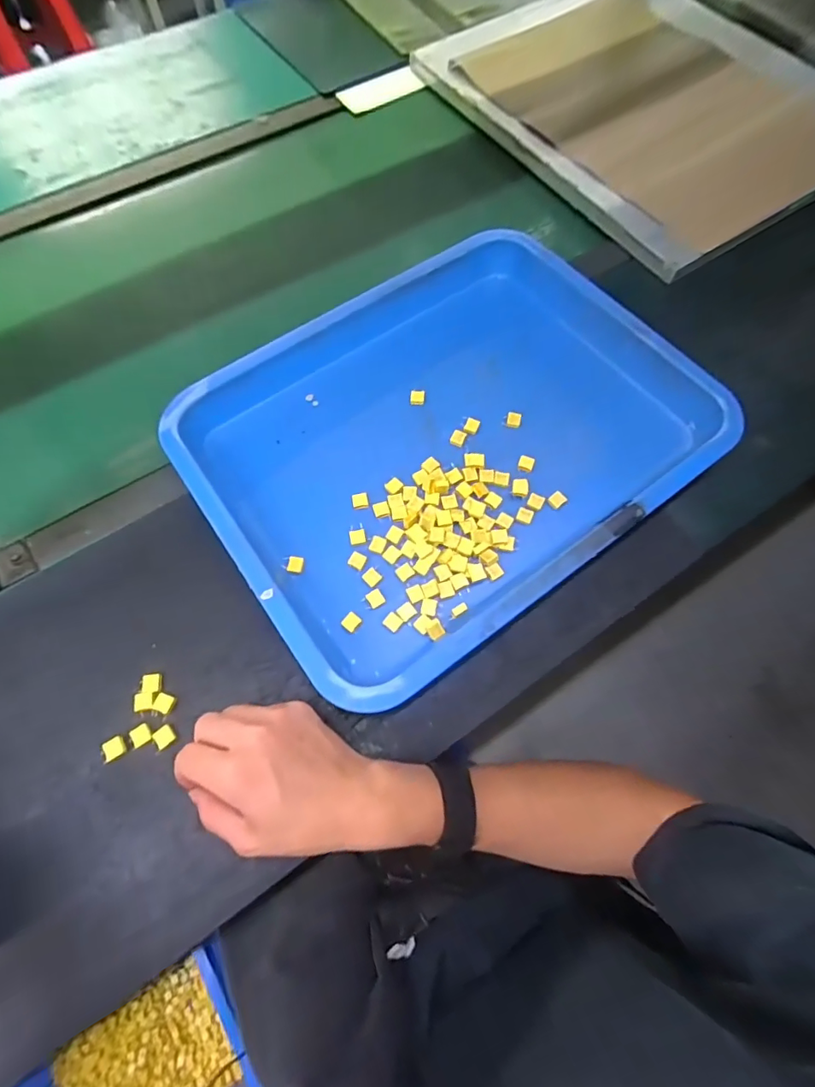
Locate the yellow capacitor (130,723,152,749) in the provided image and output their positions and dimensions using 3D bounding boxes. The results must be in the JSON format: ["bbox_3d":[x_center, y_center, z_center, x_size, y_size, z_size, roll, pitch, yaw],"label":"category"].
[{"bbox_3d":[-0.201,0.144,0.365,0.013,0.005,0.014,-41,73,-11],"label":"yellow capacitor"}]

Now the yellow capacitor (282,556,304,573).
[{"bbox_3d":[-0.099,0.018,0.417,0.017,0.004,0.014,7,71,5],"label":"yellow capacitor"}]

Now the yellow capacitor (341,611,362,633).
[{"bbox_3d":[-0.045,0.063,0.391,0.013,0.004,0.014,37,76,14],"label":"yellow capacitor"}]

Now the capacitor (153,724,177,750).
[{"bbox_3d":[-0.184,0.146,0.367,0.012,0.006,0.015,-40,73,-11],"label":"capacitor"}]

